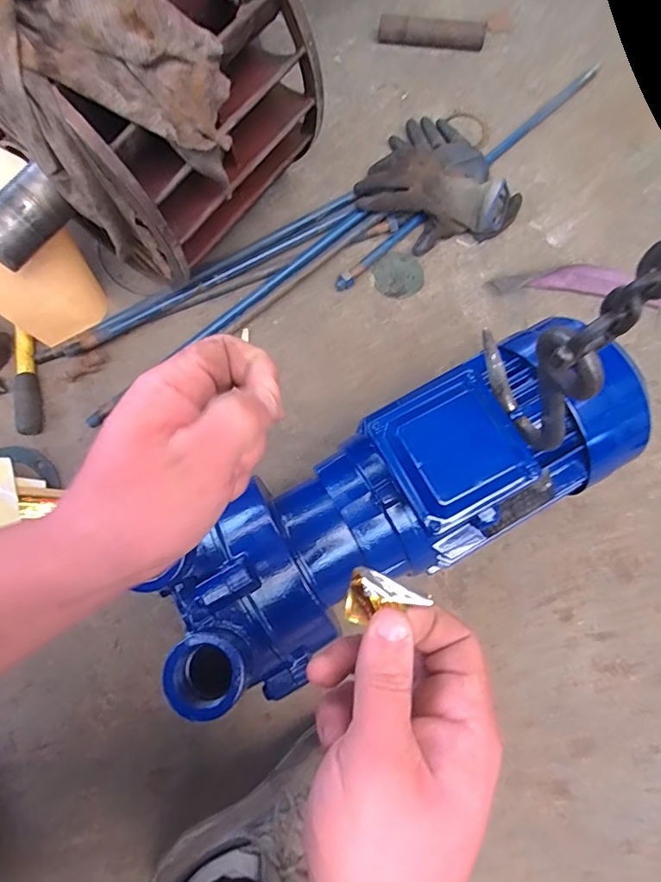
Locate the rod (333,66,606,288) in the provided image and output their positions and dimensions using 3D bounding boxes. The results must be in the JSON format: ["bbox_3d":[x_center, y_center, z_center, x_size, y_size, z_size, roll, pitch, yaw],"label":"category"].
[{"bbox_3d":[0.223,-0.423,0.756,0.588,0.020,0.022,-43,78,-9],"label":"rod"}]

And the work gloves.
[{"bbox_3d":[0.174,-0.393,0.730,0.219,0.059,0.226,0,75,2],"label":"work gloves"}]

